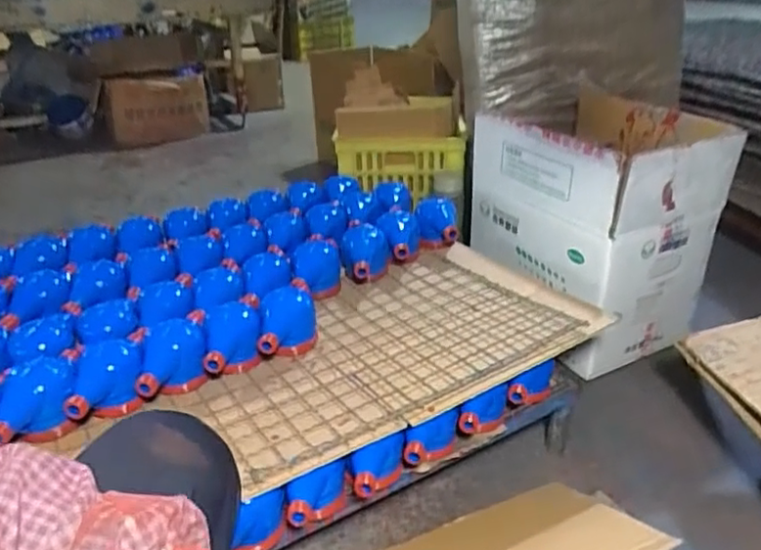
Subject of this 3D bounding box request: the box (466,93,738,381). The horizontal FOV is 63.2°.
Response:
[{"bbox_3d":[0.418,-0.101,1.277,0.294,0.423,0.403,-15,31,-24],"label":"box"}]

